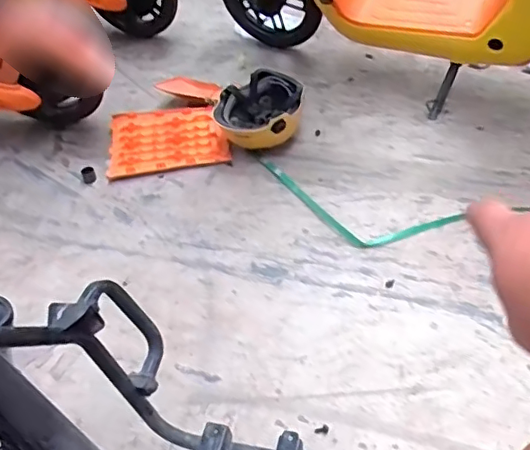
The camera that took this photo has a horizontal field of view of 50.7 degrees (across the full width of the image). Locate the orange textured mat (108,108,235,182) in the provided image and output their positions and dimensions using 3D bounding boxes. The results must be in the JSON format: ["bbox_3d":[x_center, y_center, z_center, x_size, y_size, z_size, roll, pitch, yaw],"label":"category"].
[{"bbox_3d":[-0.288,-0.254,1.591,0.321,0.028,0.296,-14,45,-10],"label":"orange textured mat"}]

